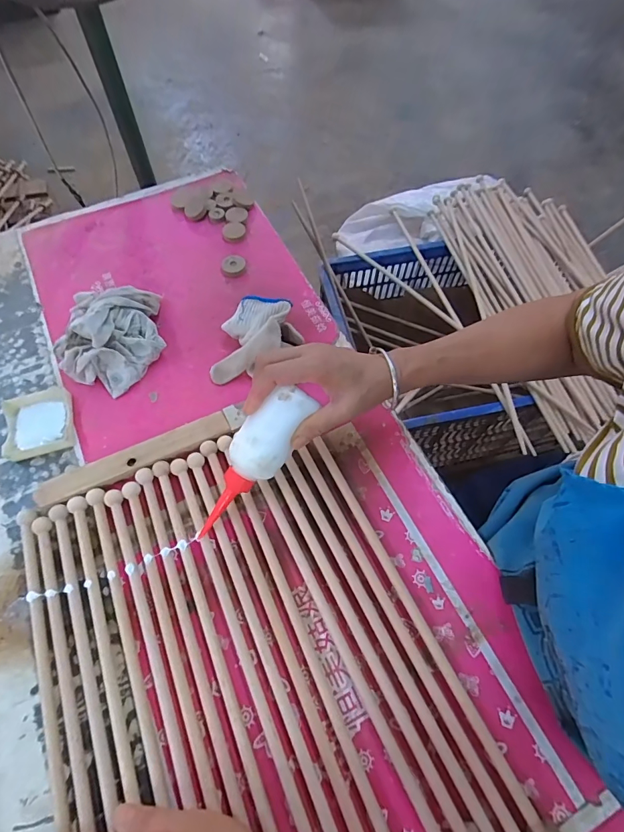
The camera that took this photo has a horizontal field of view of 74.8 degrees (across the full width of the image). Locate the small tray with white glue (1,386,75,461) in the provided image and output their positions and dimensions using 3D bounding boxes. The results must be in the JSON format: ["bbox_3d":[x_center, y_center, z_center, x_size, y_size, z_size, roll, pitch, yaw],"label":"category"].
[{"bbox_3d":[-0.324,0.006,0.484,0.074,0.014,0.087,-16,64,-8],"label":"small tray with white glue"}]

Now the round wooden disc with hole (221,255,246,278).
[{"bbox_3d":[-0.115,-0.219,0.597,0.035,0.009,0.037,0,63,0],"label":"round wooden disc with hole"}]

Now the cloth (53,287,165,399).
[{"bbox_3d":[-0.251,-0.111,0.513,0.113,0.056,0.137,4,63,2],"label":"cloth"}]

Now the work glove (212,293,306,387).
[{"bbox_3d":[-0.082,-0.108,0.522,0.129,0.047,0.096,-26,66,-13],"label":"work glove"}]

